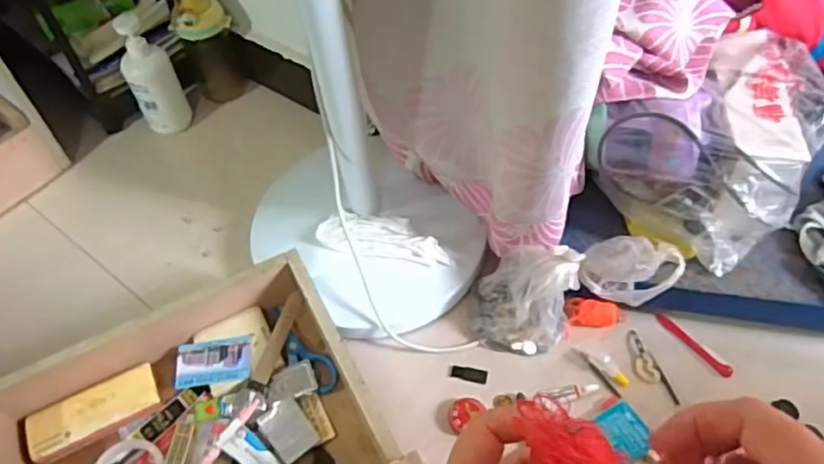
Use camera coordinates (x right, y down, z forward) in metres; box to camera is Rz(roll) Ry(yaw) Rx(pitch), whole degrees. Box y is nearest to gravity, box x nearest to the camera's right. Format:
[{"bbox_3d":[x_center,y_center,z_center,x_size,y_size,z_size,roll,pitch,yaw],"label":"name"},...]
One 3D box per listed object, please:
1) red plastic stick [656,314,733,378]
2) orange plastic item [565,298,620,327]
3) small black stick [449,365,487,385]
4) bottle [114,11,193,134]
[{"bbox_3d":[0.344,0.138,0.785,0.015,0.009,0.106,-34,57,-21],"label":"red plastic stick"},{"bbox_3d":[0.225,0.103,0.805,0.066,0.025,0.030,3,52,7],"label":"orange plastic item"},{"bbox_3d":[0.069,0.174,0.783,0.046,0.004,0.016,10,53,12],"label":"small black stick"},{"bbox_3d":[-0.416,-0.244,1.028,0.073,0.195,0.063,-23,54,-14],"label":"bottle"}]

